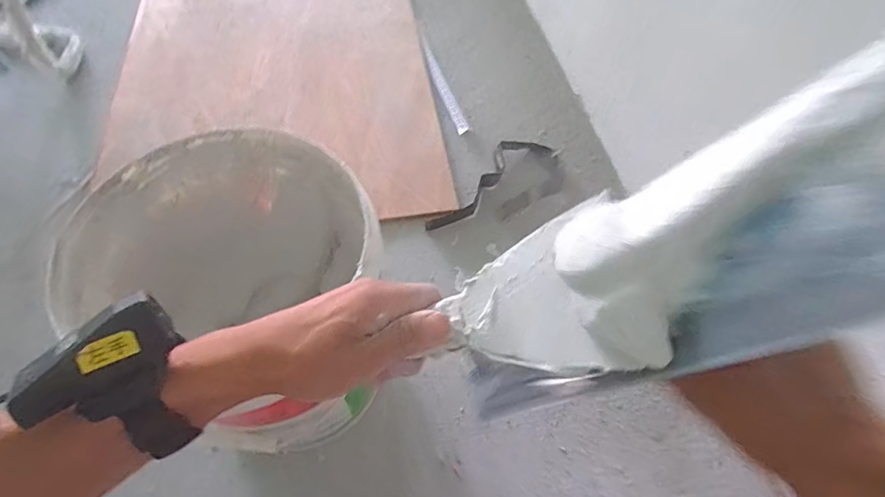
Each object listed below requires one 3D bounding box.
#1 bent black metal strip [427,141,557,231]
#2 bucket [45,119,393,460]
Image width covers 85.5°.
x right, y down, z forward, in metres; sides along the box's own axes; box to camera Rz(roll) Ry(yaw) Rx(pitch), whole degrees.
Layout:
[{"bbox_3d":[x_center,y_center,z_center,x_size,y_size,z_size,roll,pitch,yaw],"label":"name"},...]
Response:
[{"bbox_3d":[0.088,-0.142,0.951,0.317,0.026,0.078,-35,66,-20],"label":"bent black metal strip"},{"bbox_3d":[-0.216,0.073,0.623,0.285,0.367,0.257,37,65,21],"label":"bucket"}]

